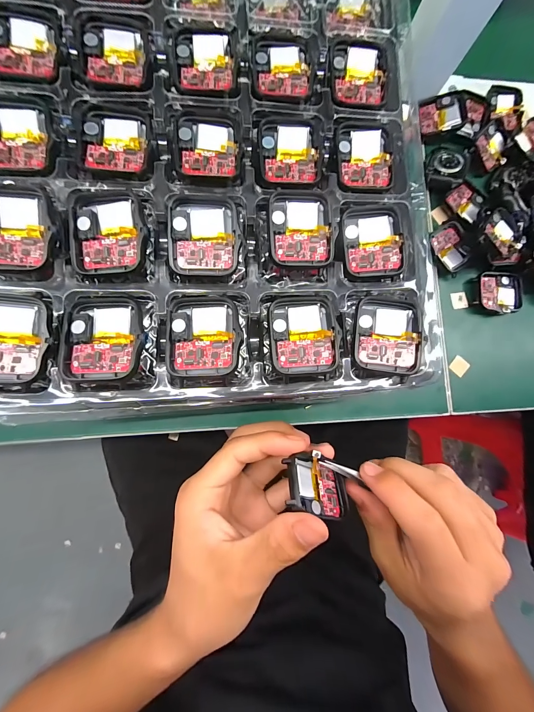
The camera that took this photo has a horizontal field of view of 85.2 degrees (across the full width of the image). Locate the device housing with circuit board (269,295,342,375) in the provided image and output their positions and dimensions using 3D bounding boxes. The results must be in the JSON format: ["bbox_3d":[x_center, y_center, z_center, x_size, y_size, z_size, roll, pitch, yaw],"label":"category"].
[{"bbox_3d":[0.020,-0.012,0.160,0.037,0.009,0.043,0,84,-6],"label":"device housing with circuit board"}]

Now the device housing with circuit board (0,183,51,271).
[{"bbox_3d":[-0.128,-0.066,0.146,0.036,0.008,0.043,1,83,-6],"label":"device housing with circuit board"}]

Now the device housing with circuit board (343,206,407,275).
[{"bbox_3d":[0.064,-0.070,0.175,0.036,0.008,0.041,-1,84,-6],"label":"device housing with circuit board"}]

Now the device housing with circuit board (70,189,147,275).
[{"bbox_3d":[-0.083,-0.068,0.153,0.038,0.011,0.045,-4,84,-7],"label":"device housing with circuit board"}]

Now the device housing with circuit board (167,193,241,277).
[{"bbox_3d":[-0.034,-0.066,0.160,0.037,0.011,0.042,-2,84,-6],"label":"device housing with circuit board"}]

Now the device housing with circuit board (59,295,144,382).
[{"bbox_3d":[-0.083,-0.010,0.148,0.038,0.010,0.044,-3,84,-6],"label":"device housing with circuit board"}]

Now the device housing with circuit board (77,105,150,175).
[{"bbox_3d":[-0.084,-0.120,0.162,0.037,0.004,0.042,0,84,-6],"label":"device housing with circuit board"}]

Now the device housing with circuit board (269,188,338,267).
[{"bbox_3d":[0.020,-0.073,0.166,0.037,0.009,0.042,-4,84,-7],"label":"device housing with circuit board"}]

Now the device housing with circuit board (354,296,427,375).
[{"bbox_3d":[0.068,-0.012,0.163,0.036,0.011,0.042,9,83,-5],"label":"device housing with circuit board"}]

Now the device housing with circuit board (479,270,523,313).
[{"bbox_3d":[0.218,-0.059,0.270,0.040,0.007,0.038,-1,84,-6],"label":"device housing with circuit board"}]

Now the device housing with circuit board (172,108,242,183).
[{"bbox_3d":[-0.034,-0.121,0.168,0.037,0.004,0.044,-3,84,-6],"label":"device housing with circuit board"}]

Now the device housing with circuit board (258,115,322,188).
[{"bbox_3d":[0.014,-0.123,0.175,0.037,0.006,0.045,1,84,-6],"label":"device housing with circuit board"}]

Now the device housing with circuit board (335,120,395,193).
[{"bbox_3d":[0.061,-0.124,0.180,0.037,0.006,0.045,-2,84,-6],"label":"device housing with circuit board"}]

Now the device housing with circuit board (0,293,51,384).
[{"bbox_3d":[-0.127,-0.009,0.142,0.037,0.012,0.044,5,83,-5],"label":"device housing with circuit board"}]

